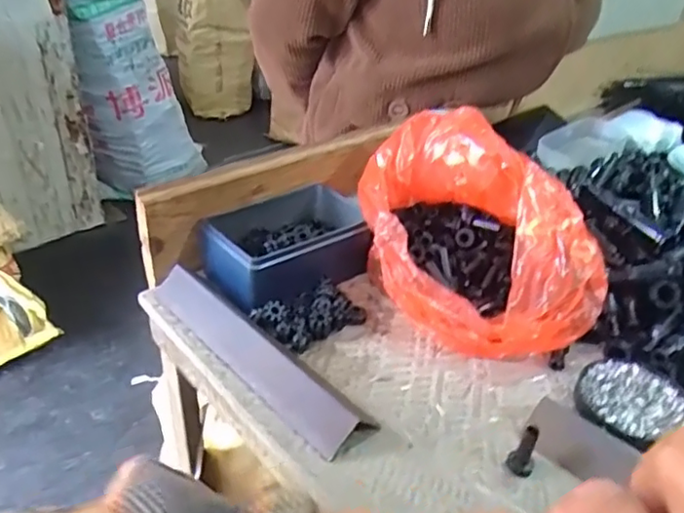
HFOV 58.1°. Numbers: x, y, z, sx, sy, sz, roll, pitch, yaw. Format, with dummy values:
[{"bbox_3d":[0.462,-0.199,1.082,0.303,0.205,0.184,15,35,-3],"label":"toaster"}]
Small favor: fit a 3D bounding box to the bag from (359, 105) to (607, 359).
[{"bbox_3d":[0.115,-0.025,0.560,0.171,0.129,0.234,-15,38,-27],"label":"bag"}]

